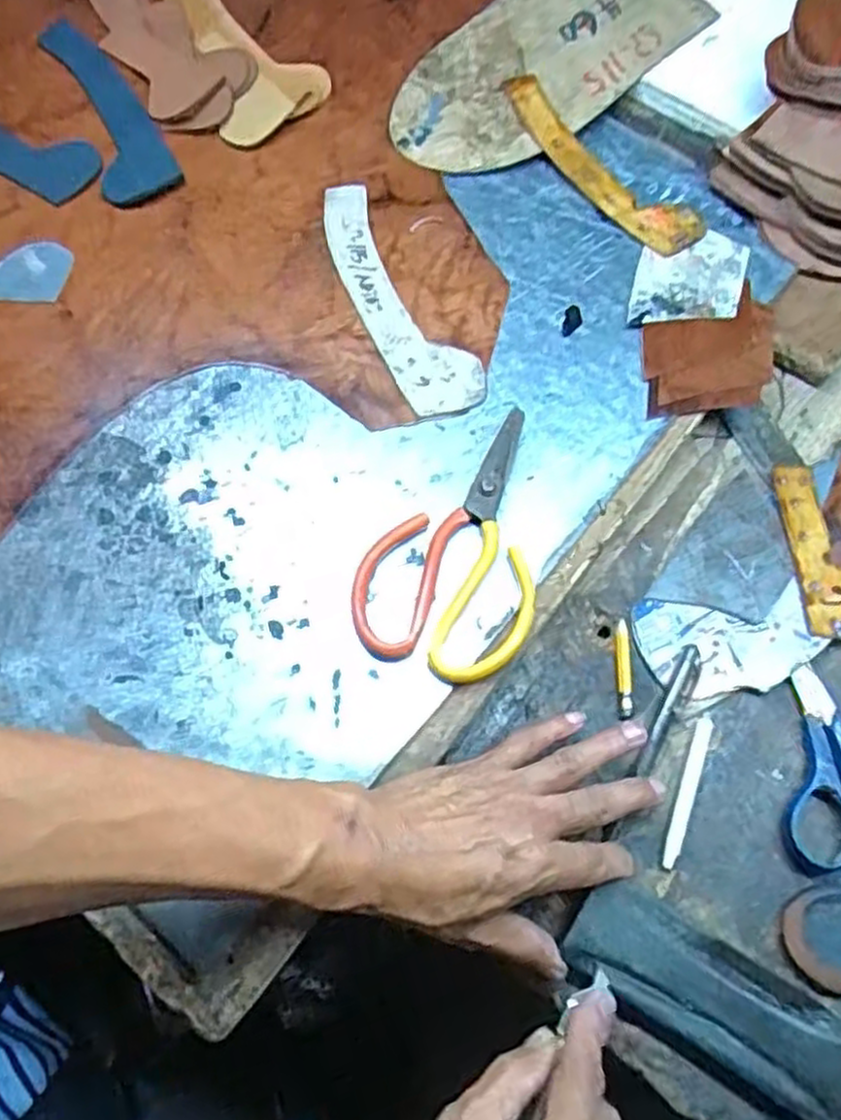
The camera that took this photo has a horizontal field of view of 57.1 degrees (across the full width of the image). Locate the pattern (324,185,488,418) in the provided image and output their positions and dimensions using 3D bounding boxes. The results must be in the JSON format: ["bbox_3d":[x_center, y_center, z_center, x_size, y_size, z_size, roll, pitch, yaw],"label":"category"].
[{"bbox_3d":[-0.022,-0.185,0.539,0.055,0.006,0.205,-27,74,-11],"label":"pattern"}]

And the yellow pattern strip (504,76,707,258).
[{"bbox_3d":[0.133,-0.301,0.591,0.053,0.007,0.198,-39,77,-14],"label":"yellow pattern strip"}]

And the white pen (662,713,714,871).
[{"bbox_3d":[0.151,0.129,0.436,0.010,0.005,0.088,22,72,5],"label":"white pen"}]

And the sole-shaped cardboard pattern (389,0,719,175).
[{"bbox_3d":[0.091,-0.405,0.614,0.268,0.027,0.146,-41,77,-14],"label":"sole-shaped cardboard pattern"}]

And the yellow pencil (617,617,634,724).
[{"bbox_3d":[0.121,0.065,0.462,0.008,0.005,0.057,4,71,-1],"label":"yellow pencil"}]

